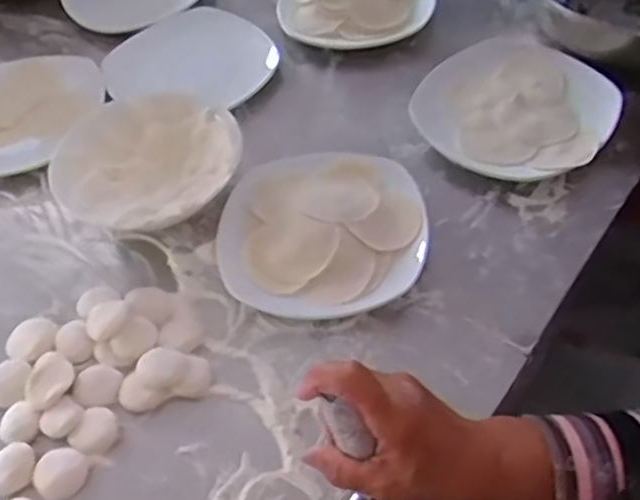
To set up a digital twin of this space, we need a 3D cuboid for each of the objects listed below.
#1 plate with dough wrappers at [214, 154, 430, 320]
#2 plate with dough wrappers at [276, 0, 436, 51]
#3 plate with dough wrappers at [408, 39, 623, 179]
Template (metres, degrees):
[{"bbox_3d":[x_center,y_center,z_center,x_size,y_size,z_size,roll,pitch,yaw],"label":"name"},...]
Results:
[{"bbox_3d":[0.002,-0.017,0.611,0.180,0.030,0.174,-3,52,4],"label":"plate with dough wrappers"},{"bbox_3d":[0.041,-0.305,0.827,0.179,0.052,0.165,-3,52,4],"label":"plate with dough wrappers"},{"bbox_3d":[0.202,-0.150,0.686,0.193,0.040,0.180,-3,52,4],"label":"plate with dough wrappers"}]

